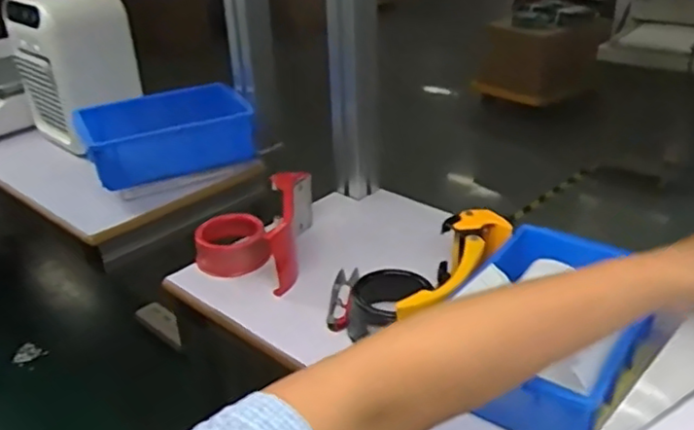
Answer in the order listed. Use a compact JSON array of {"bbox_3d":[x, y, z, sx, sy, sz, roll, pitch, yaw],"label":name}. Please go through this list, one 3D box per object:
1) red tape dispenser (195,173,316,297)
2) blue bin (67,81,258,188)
[{"bbox_3d":[-0.098,0.010,0.698,0.110,0.072,0.143,2,29,8],"label":"red tape dispenser"},{"bbox_3d":[-0.220,-0.100,0.816,0.204,0.073,0.097,-14,31,-21],"label":"blue bin"}]

